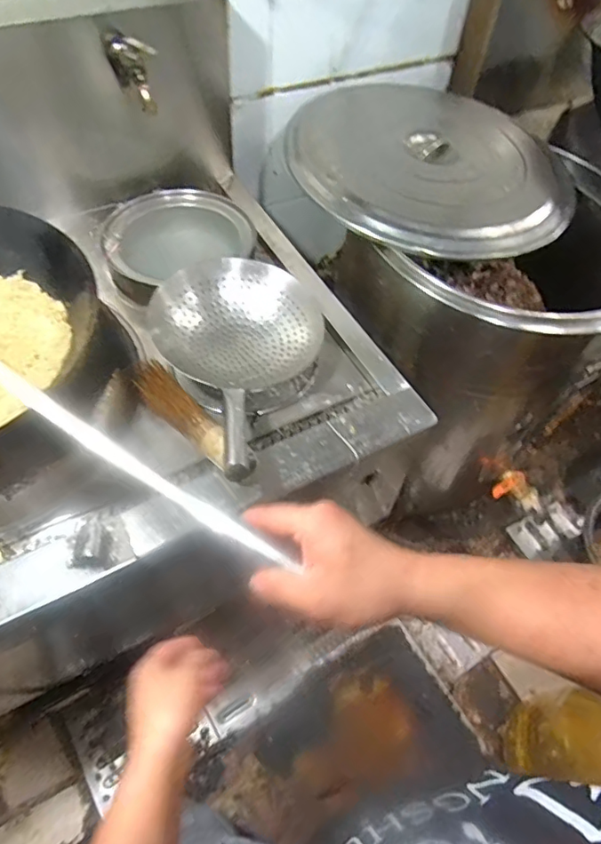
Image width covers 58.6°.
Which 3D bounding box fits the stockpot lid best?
[{"bbox_3d":[0.259,-0.546,1.161,0.613,0.105,0.578,2,55,-3],"label":"stockpot lid"}]

